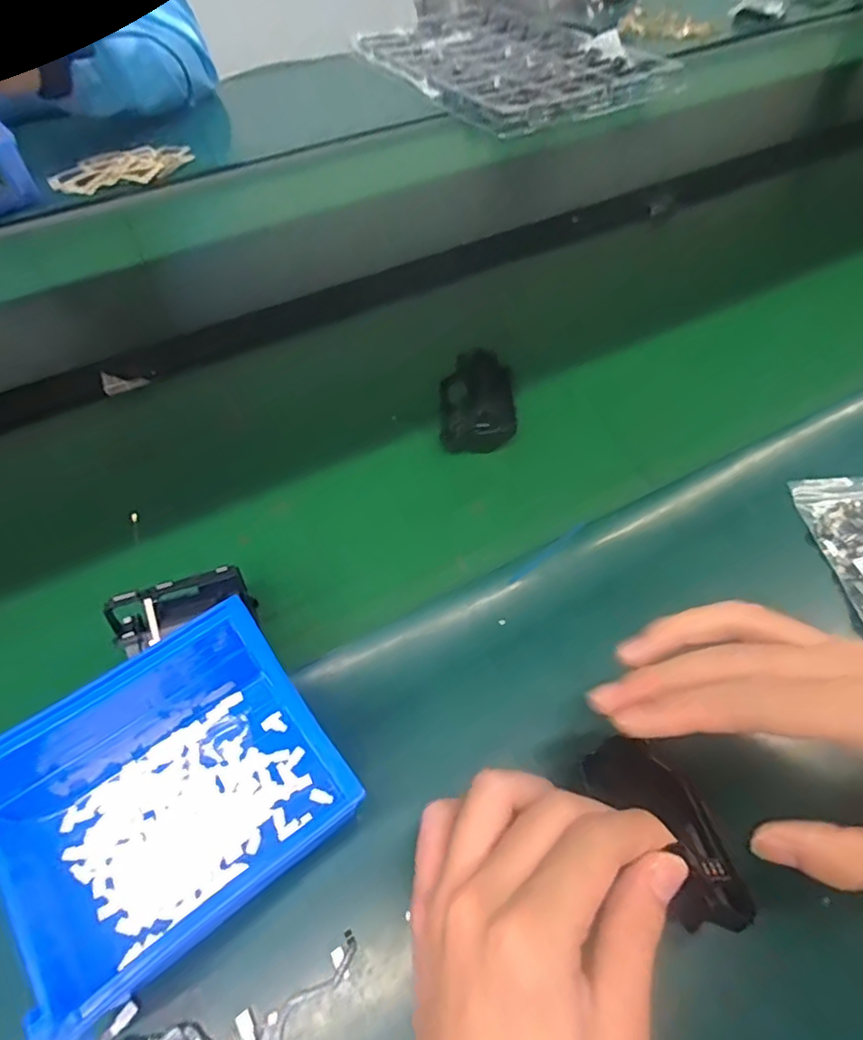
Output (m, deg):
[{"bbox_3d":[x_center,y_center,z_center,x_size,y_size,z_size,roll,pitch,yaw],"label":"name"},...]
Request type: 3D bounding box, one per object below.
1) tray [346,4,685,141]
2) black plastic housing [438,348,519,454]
[{"bbox_3d":[0.113,-0.715,0.884,0.336,0.026,0.500,-24,57,-15],"label":"tray"},{"bbox_3d":[0.034,-0.087,0.431,0.052,0.037,0.068,-1,54,1],"label":"black plastic housing"}]

